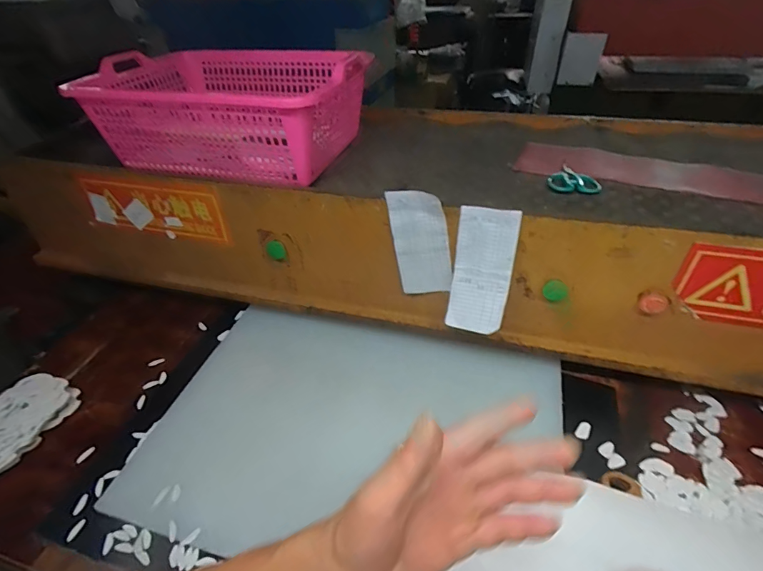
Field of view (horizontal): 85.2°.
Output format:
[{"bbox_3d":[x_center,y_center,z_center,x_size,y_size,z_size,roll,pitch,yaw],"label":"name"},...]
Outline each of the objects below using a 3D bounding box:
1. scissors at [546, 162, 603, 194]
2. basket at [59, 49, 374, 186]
[{"bbox_3d":[0.344,-0.203,0.760,0.081,0.013,0.130,4,39,9],"label":"scissors"},{"bbox_3d":[-0.309,-0.362,0.856,0.536,0.166,0.350,10,40,16],"label":"basket"}]

